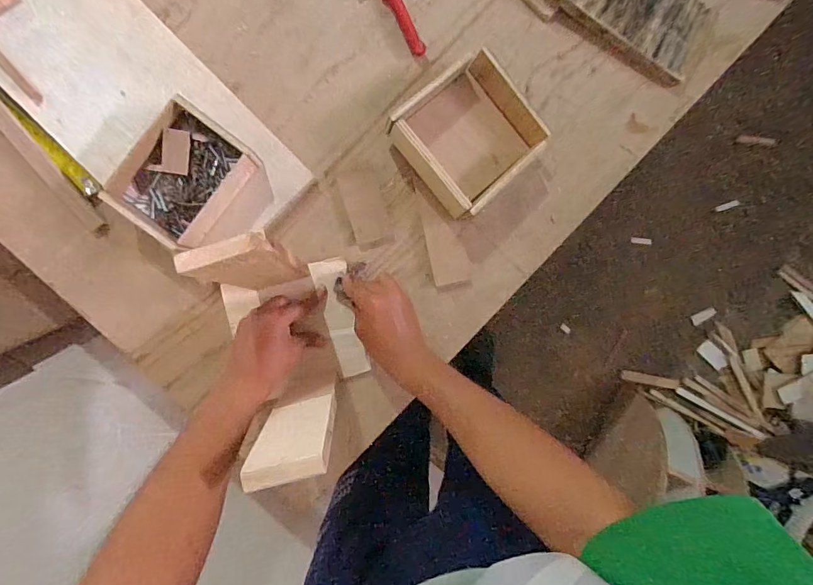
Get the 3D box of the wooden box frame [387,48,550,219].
[{"bbox_3d":[0.078,-0.197,0.542,0.152,0.061,0.148,-40,94,-2],"label":"wooden box frame"}]

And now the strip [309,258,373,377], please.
[{"bbox_3d":[-0.083,0.032,0.558,0.041,0.009,0.150,-15,93,-4],"label":"strip"}]

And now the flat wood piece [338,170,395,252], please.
[{"bbox_3d":[-0.051,-0.107,0.562,0.048,0.004,0.098,-18,93,-3],"label":"flat wood piece"}]

